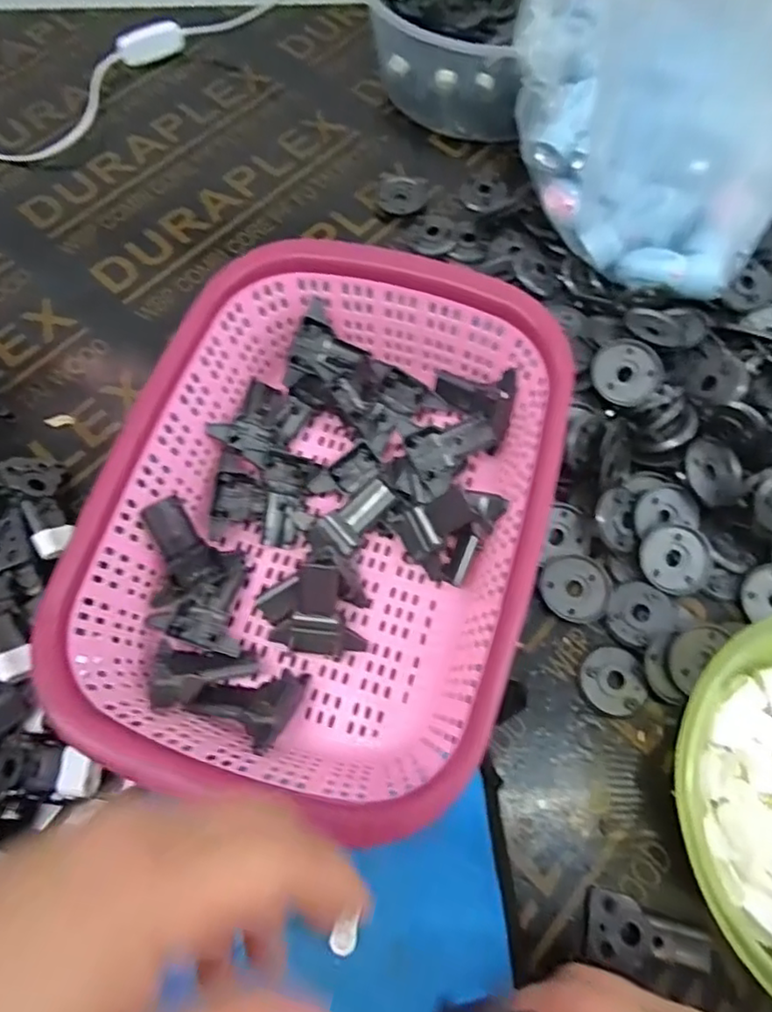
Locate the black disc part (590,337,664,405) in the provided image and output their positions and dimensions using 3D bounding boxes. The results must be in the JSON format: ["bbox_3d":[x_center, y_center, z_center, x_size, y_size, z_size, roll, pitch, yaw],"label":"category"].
[{"bbox_3d":[0.159,-0.089,0.404,0.044,0.004,0.043,34,88,8],"label":"black disc part"}]

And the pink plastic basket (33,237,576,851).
[{"bbox_3d":[-0.030,0.000,0.358,0.219,0.095,0.290,15,69,6],"label":"pink plastic basket"}]

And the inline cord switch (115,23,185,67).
[{"bbox_3d":[-0.221,-0.434,0.578,0.061,0.025,0.012,-20,70,-8],"label":"inline cord switch"}]

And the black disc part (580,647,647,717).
[{"bbox_3d":[0.135,0.104,0.364,0.036,0.006,0.039,0,68,0],"label":"black disc part"}]

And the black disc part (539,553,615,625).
[{"bbox_3d":[0.119,0.051,0.382,0.042,0.004,0.042,0,68,0],"label":"black disc part"}]

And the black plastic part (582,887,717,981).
[{"bbox_3d":[0.133,0.222,0.312,0.060,0.011,0.032,15,69,6],"label":"black plastic part"}]

